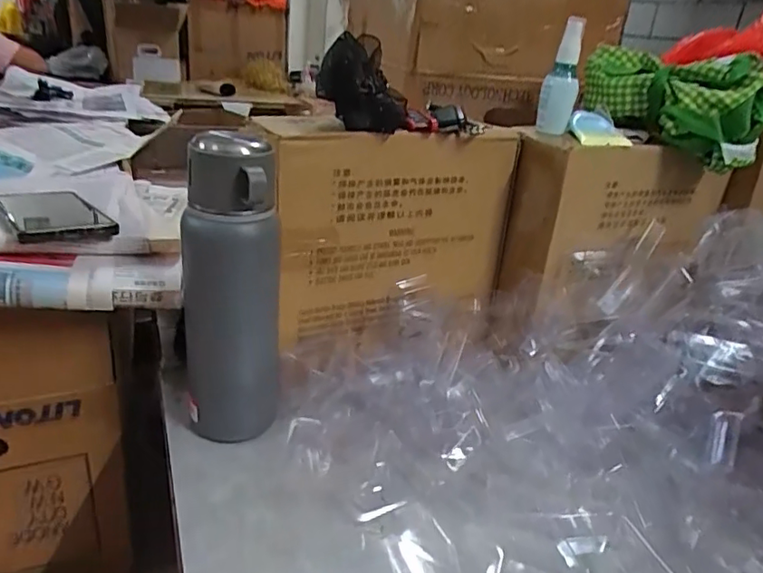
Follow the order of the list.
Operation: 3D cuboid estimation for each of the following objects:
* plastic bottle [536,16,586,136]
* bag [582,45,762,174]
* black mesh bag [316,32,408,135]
[{"bbox_3d":[0.202,-0.233,0.635,0.038,0.119,0.029,12,24,13],"label":"plastic bottle"},{"bbox_3d":[0.324,-0.208,0.645,0.103,0.100,0.197,-5,26,-23],"label":"bag"},{"bbox_3d":[-0.018,-0.202,0.564,0.087,0.081,0.087,4,24,-5],"label":"black mesh bag"}]

